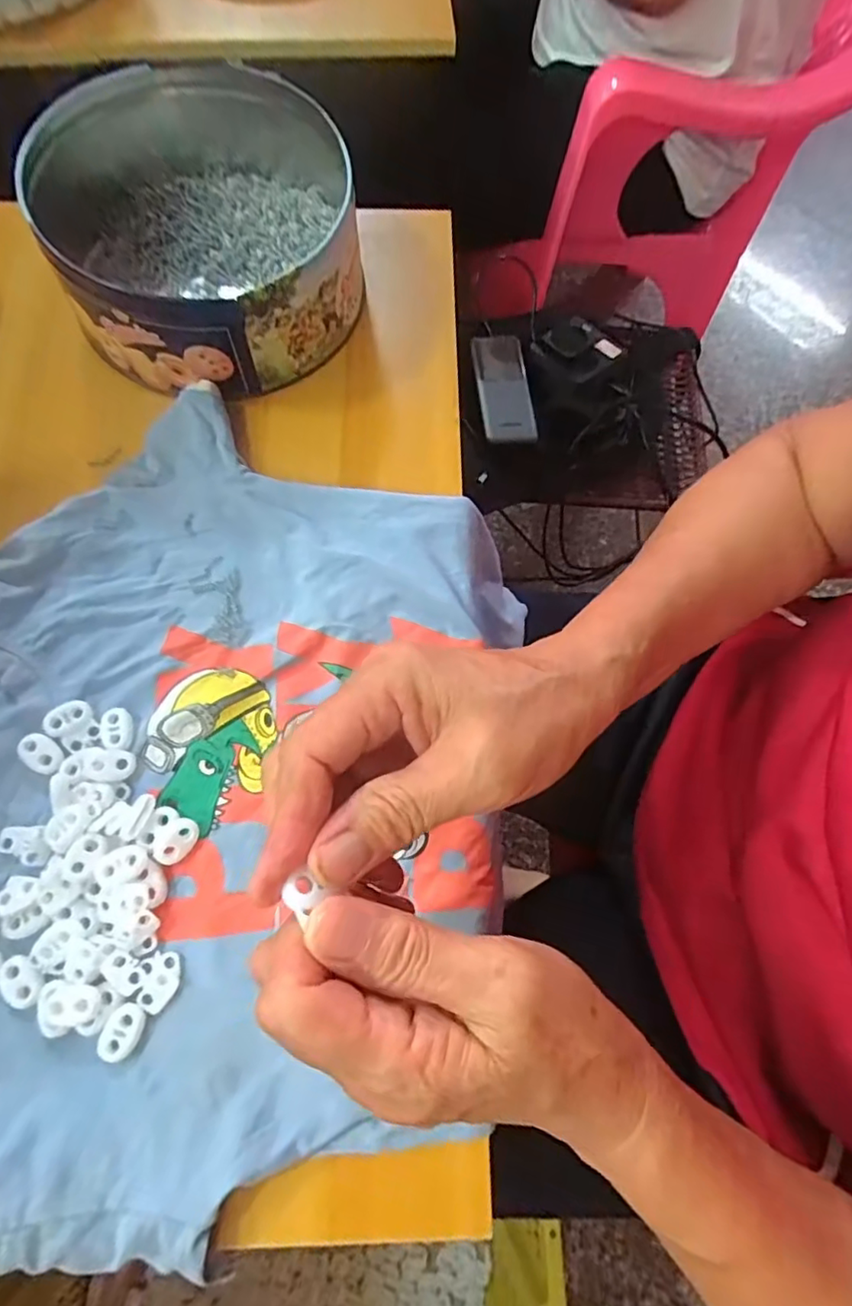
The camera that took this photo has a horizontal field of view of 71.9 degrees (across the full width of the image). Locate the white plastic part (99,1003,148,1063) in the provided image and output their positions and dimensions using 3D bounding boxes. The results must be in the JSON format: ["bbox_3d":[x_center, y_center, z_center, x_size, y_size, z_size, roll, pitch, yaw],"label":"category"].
[{"bbox_3d":[-0.132,0.165,0.256,0.016,0.004,0.021,21,71,5],"label":"white plastic part"}]

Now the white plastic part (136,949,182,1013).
[{"bbox_3d":[-0.119,0.148,0.265,0.015,0.004,0.023,20,71,5],"label":"white plastic part"}]

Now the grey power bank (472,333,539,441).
[{"bbox_3d":[0.077,-0.270,0.593,0.050,0.011,0.128,-6,71,-4],"label":"grey power bank"}]

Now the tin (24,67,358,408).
[{"bbox_3d":[-0.136,-0.274,0.372,0.188,0.069,0.215,-23,73,-10],"label":"tin"}]

